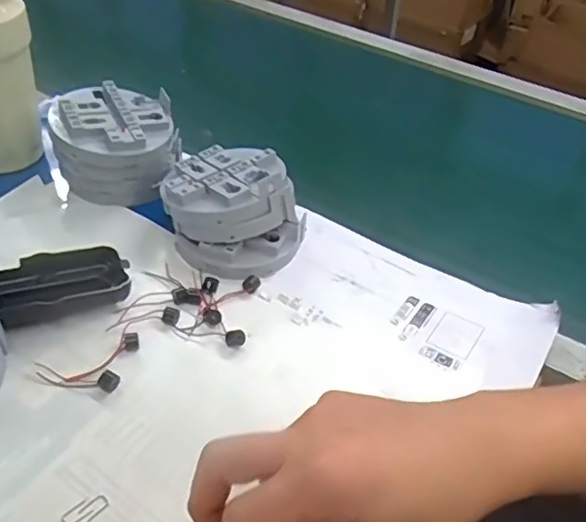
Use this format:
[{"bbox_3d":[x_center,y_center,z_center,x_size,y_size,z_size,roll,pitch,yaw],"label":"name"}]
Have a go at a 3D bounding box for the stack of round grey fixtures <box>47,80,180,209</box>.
[{"bbox_3d":[-0.156,-0.104,0.543,0.101,0.078,0.099,0,42,-7],"label":"stack of round grey fixtures"}]

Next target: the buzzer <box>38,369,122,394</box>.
[{"bbox_3d":[-0.141,0.076,0.397,0.052,0.009,0.014,3,42,1],"label":"buzzer"}]

